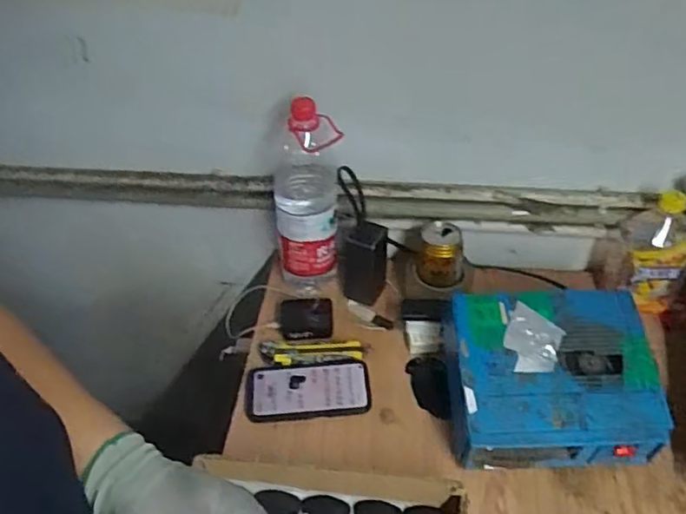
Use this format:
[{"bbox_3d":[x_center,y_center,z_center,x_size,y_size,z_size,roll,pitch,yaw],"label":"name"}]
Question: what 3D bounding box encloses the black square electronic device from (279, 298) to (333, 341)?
[{"bbox_3d":[-0.055,0.093,0.909,0.078,0.016,0.068,-4,44,0],"label":"black square electronic device"}]

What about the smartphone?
[{"bbox_3d":[-0.048,0.176,0.819,0.167,0.013,0.079,-4,44,-1],"label":"smartphone"}]

